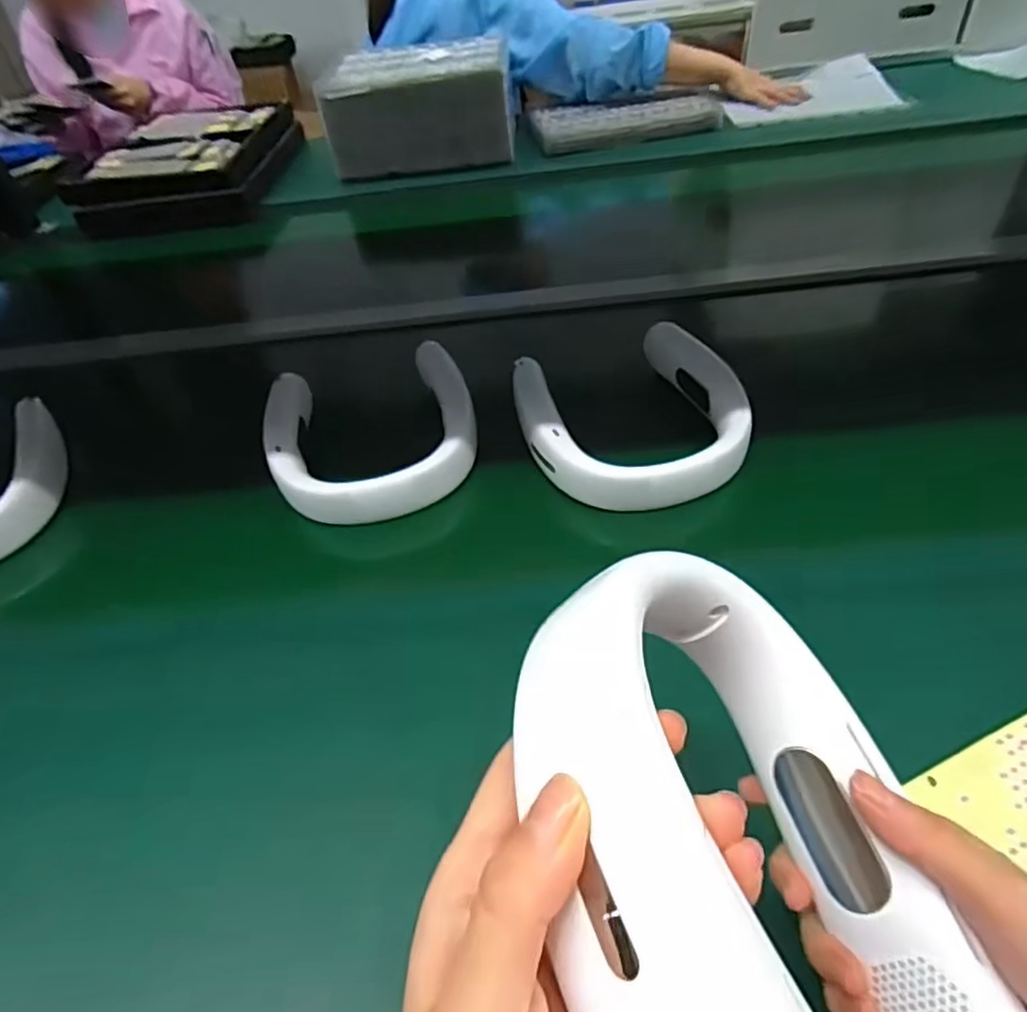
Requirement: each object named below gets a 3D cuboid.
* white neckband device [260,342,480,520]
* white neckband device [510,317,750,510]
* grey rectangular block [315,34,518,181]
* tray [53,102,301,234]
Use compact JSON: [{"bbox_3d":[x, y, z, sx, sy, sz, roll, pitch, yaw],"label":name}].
[{"bbox_3d":[-0.129,-0.071,0.597,0.177,0.046,0.196,-16,47,-8],"label":"white neckband device"},{"bbox_3d":[0.102,-0.083,0.575,0.188,0.042,0.199,-17,47,-9],"label":"white neckband device"},{"bbox_3d":[-0.170,-0.728,1.195,0.317,0.151,0.233,-9,46,-1],"label":"grey rectangular block"},{"bbox_3d":[-0.615,-0.678,1.279,0.359,0.067,0.469,-1,47,6],"label":"tray"}]

